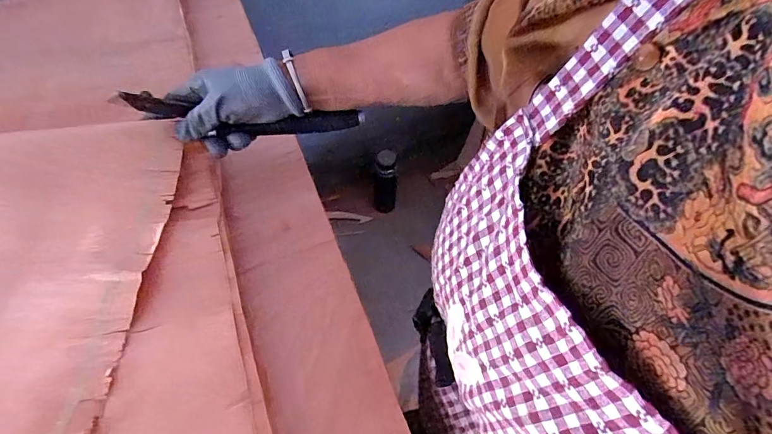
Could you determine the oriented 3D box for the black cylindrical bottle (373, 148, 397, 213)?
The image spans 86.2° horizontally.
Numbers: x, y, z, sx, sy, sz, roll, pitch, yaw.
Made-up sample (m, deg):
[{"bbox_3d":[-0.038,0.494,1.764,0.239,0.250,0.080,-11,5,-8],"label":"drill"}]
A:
[{"bbox_3d":[-0.003,-0.124,1.505,0.083,0.280,0.081,4,53,2],"label":"black cylindrical bottle"}]

